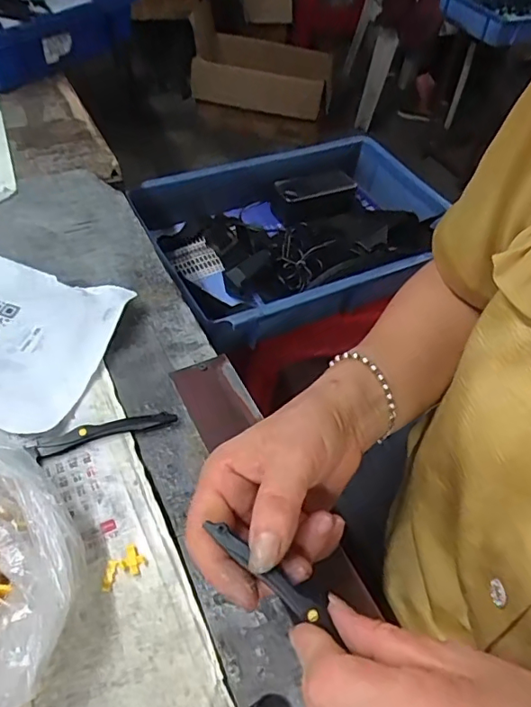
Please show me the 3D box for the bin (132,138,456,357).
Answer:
[{"bbox_3d":[0.053,-0.173,0.748,0.411,0.081,0.283,-18,54,-22],"label":"bin"}]

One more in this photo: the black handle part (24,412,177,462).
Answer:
[{"bbox_3d":[-0.113,0.055,0.369,0.097,0.007,0.014,-14,53,-17],"label":"black handle part"}]

